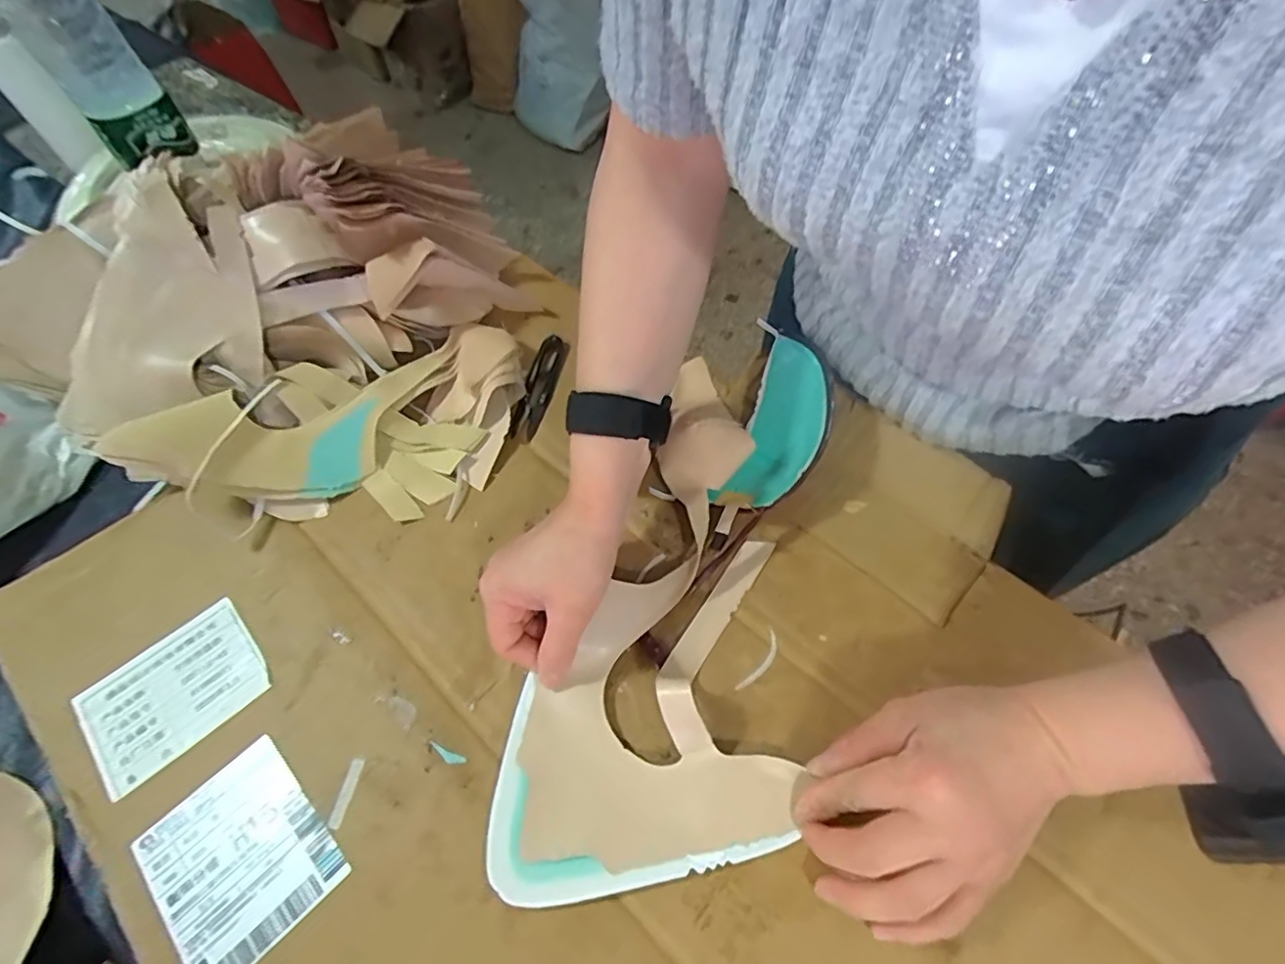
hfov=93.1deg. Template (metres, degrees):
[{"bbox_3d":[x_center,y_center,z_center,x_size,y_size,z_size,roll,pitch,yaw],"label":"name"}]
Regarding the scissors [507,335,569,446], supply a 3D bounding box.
[{"bbox_3d":[-0.086,-0.078,0.494,0.024,0.013,0.100,12,59,11],"label":"scissors"}]

